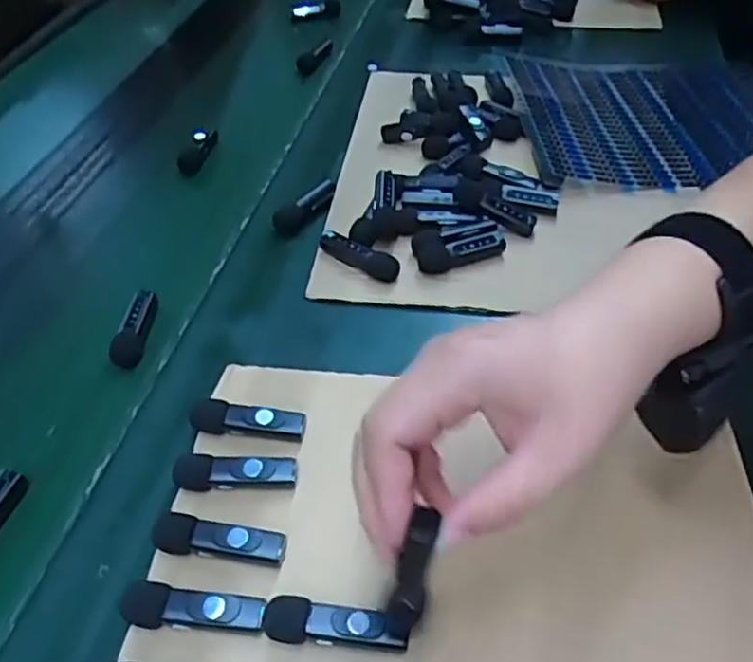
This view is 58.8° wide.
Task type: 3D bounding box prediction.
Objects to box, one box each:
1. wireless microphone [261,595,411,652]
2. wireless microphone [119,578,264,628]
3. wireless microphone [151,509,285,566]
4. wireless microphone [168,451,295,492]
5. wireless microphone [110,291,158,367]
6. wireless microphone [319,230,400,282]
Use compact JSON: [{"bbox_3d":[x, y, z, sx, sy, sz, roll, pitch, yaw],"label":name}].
[{"bbox_3d":[-0.019,0.132,0.300,0.063,0.013,0.019,7,47,6],"label":"wireless microphone"},{"bbox_3d":[-0.083,0.127,0.305,0.063,0.013,0.018,5,47,4],"label":"wireless microphone"},{"bbox_3d":[-0.078,0.103,0.328,0.066,0.012,0.018,9,47,7],"label":"wireless microphone"},{"bbox_3d":[-0.075,0.074,0.354,0.064,0.010,0.017,1,47,0],"label":"wireless microphone"},{"bbox_3d":[-0.161,-0.001,0.451,0.020,0.017,0.060,3,47,2],"label":"wireless microphone"},{"bbox_3d":[-0.014,-0.054,0.479,0.064,0.016,0.013,24,51,20],"label":"wireless microphone"}]

